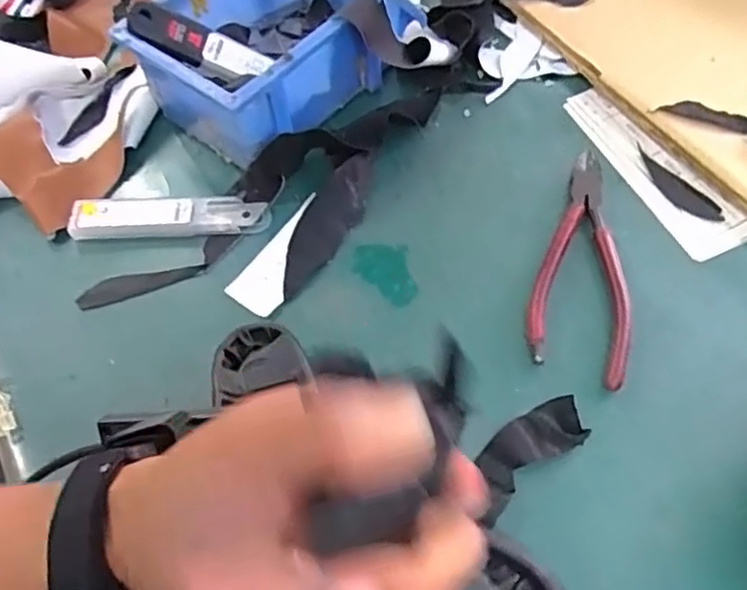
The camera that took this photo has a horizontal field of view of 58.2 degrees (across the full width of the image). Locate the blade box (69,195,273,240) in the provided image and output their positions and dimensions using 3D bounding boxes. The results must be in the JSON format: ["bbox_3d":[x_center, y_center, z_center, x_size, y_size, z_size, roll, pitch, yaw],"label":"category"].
[{"bbox_3d":[-0.131,-0.051,0.430,0.125,0.012,0.025,-3,61,2],"label":"blade box"}]

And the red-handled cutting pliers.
[{"bbox_3d":[0.129,-0.022,0.399,0.056,0.006,0.155,14,63,11],"label":"red-handled cutting pliers"}]

